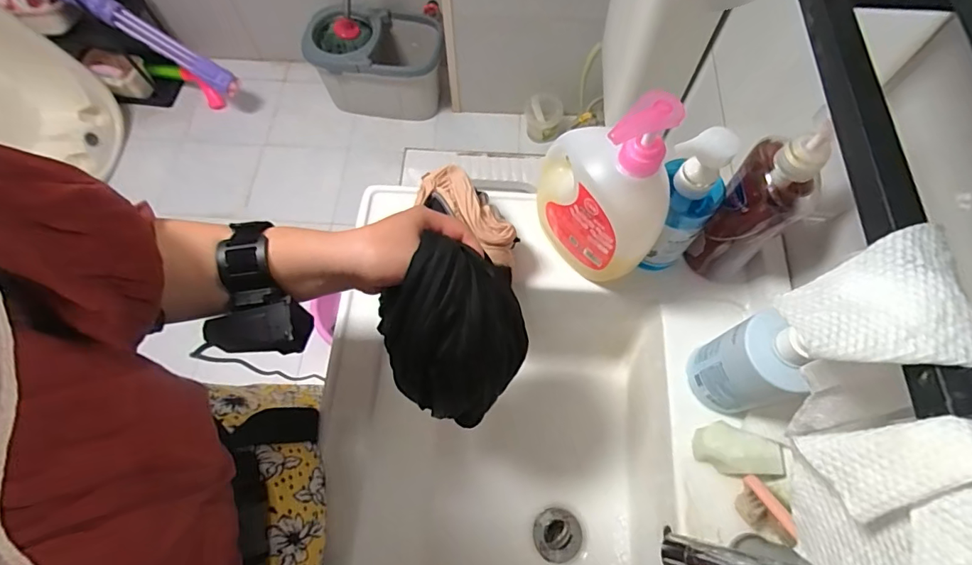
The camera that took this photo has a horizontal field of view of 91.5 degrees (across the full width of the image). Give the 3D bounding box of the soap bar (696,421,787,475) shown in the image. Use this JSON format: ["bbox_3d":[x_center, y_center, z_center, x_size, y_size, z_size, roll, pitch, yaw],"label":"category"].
[{"bbox_3d":[0.248,0.169,0.470,0.081,0.028,0.039,19,69,9],"label":"soap bar"}]

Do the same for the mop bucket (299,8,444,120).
[{"bbox_3d":[-0.358,-0.728,1.585,0.405,0.279,0.248,4,67,2],"label":"mop bucket"}]

